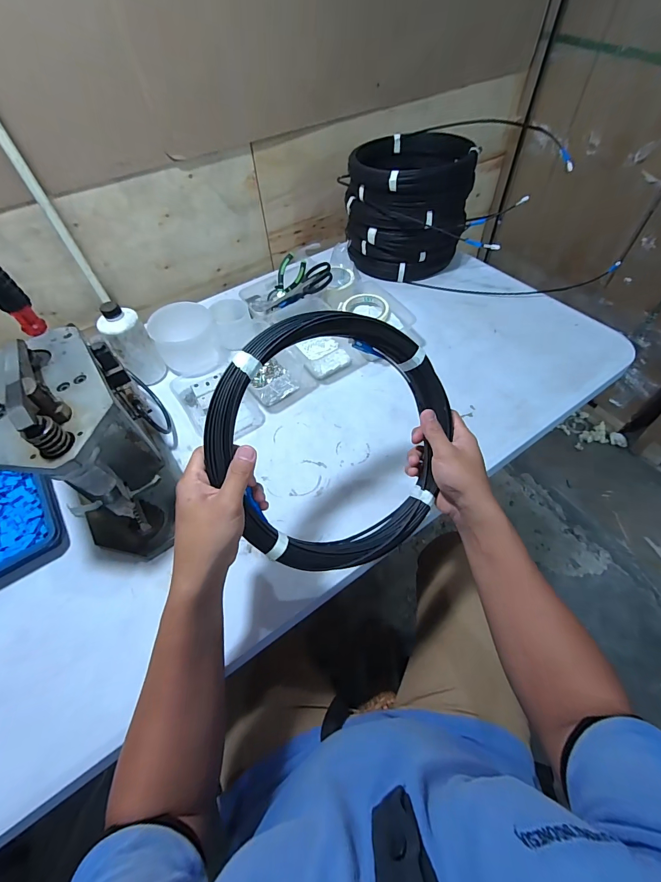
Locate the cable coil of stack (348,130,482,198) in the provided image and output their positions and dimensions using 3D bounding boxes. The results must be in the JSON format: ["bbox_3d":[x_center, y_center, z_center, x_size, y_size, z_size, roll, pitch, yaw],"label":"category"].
[{"bbox_3d":[0.183,-0.619,0.803,0.274,0.067,0.257,8,55,8],"label":"cable coil of stack"}]

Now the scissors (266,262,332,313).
[{"bbox_3d":[-0.071,-0.339,0.800,0.171,0.028,0.067,-20,50,24],"label":"scissors"}]

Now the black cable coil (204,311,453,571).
[{"bbox_3d":[0.005,0.001,0.397,0.267,0.033,0.278,-1,92,-19],"label":"black cable coil"}]

